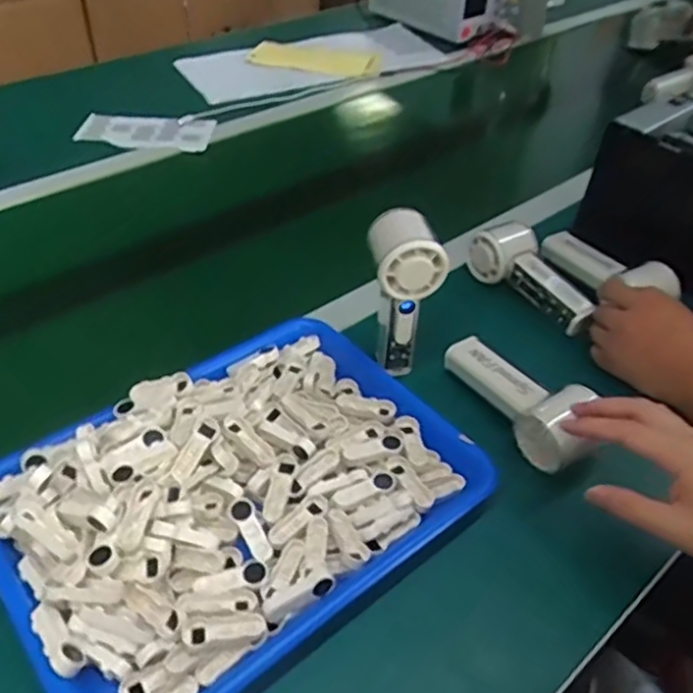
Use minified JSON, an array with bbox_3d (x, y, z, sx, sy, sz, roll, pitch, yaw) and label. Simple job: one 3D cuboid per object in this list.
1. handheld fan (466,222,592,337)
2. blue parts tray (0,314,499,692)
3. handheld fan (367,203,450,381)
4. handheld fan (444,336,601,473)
[{"bbox_3d":[0.201,-0.074,0.713,0.065,0.053,0.160,-26,59,-28],"label":"handheld fan"},{"bbox_3d":[-0.084,0.107,0.509,0.334,0.068,0.250,-29,50,-30],"label":"blue parts tray"},{"bbox_3d":[0.049,-0.047,0.584,0.057,0.139,0.059,-2,44,-6],"label":"handheld fan"},{"bbox_3d":[0.151,0.041,0.570,0.052,0.055,0.158,-18,39,-21],"label":"handheld fan"}]

